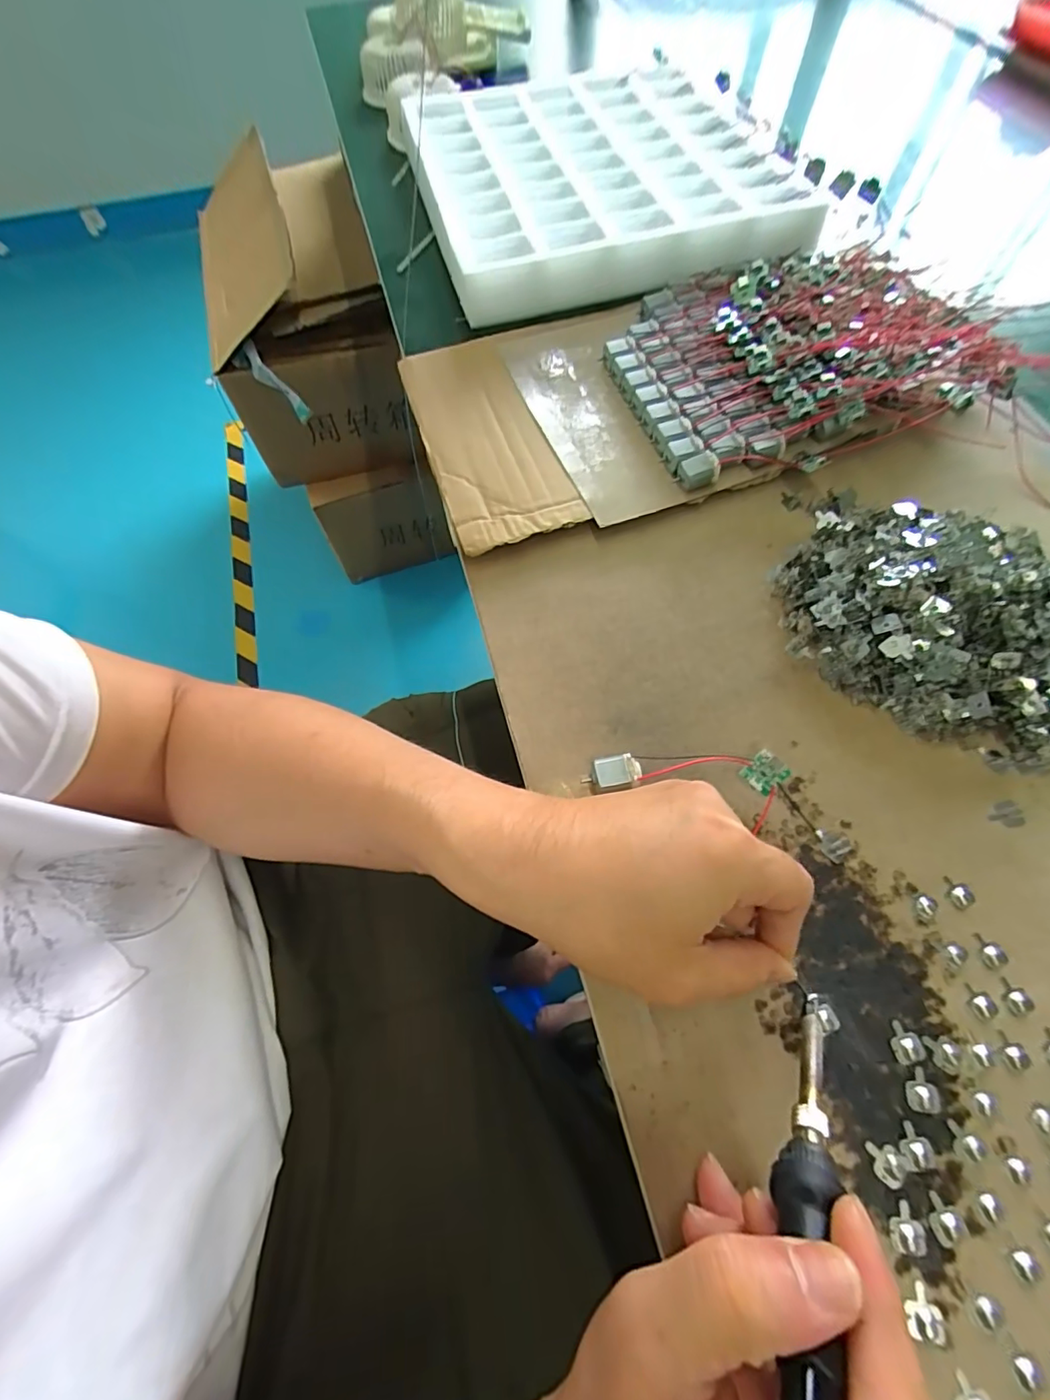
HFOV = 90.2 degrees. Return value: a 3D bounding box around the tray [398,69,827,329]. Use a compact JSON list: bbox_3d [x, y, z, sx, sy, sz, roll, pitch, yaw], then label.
[{"bbox_3d":[0.068,-0.472,0.479,0.315,0.050,0.315,-17,66,-5],"label":"tray"}]

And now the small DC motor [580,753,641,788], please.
[{"bbox_3d":[0.045,0.038,0.276,0.030,0.015,0.015,-6,65,-1],"label":"small DC motor"}]

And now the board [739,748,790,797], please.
[{"bbox_3d":[0.124,0.038,0.270,0.018,0.006,0.019,44,114,14],"label":"board"}]

